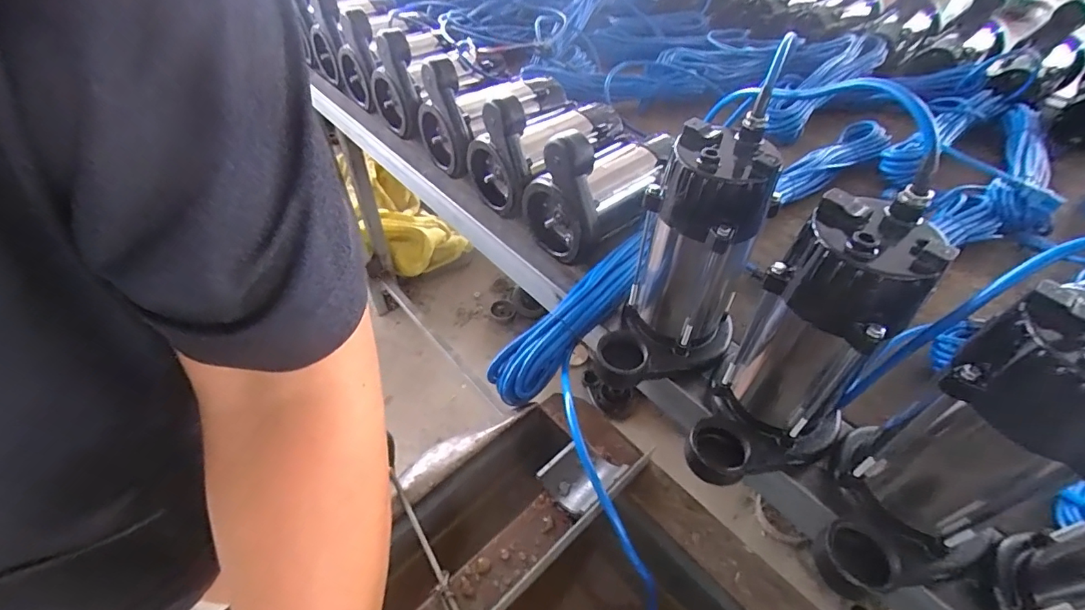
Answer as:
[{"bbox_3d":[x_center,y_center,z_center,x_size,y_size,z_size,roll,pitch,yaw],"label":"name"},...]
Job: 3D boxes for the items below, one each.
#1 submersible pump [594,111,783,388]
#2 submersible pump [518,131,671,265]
[{"bbox_3d":[0.140,-0.037,0.469,0.116,0.235,0.148,19,51,17],"label":"submersible pump"},{"bbox_3d":[0.094,-0.175,0.655,0.212,0.164,0.130,-30,55,-24],"label":"submersible pump"}]

